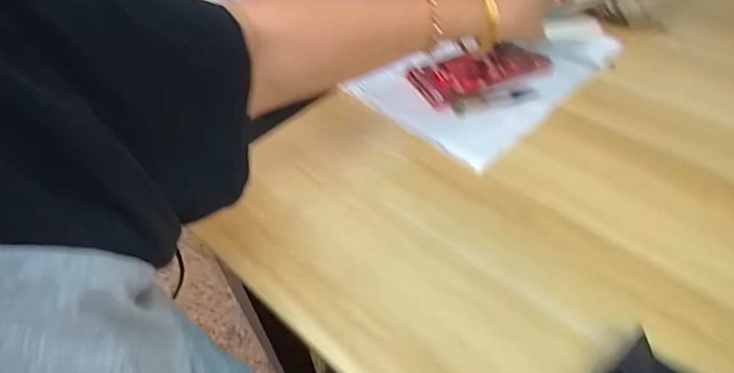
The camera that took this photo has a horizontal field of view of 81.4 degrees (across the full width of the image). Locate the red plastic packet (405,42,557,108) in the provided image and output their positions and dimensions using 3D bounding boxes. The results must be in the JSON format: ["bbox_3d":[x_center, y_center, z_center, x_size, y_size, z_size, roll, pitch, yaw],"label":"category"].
[{"bbox_3d":[0.136,-0.140,0.513,0.164,0.023,0.068,-17,49,-12],"label":"red plastic packet"}]

